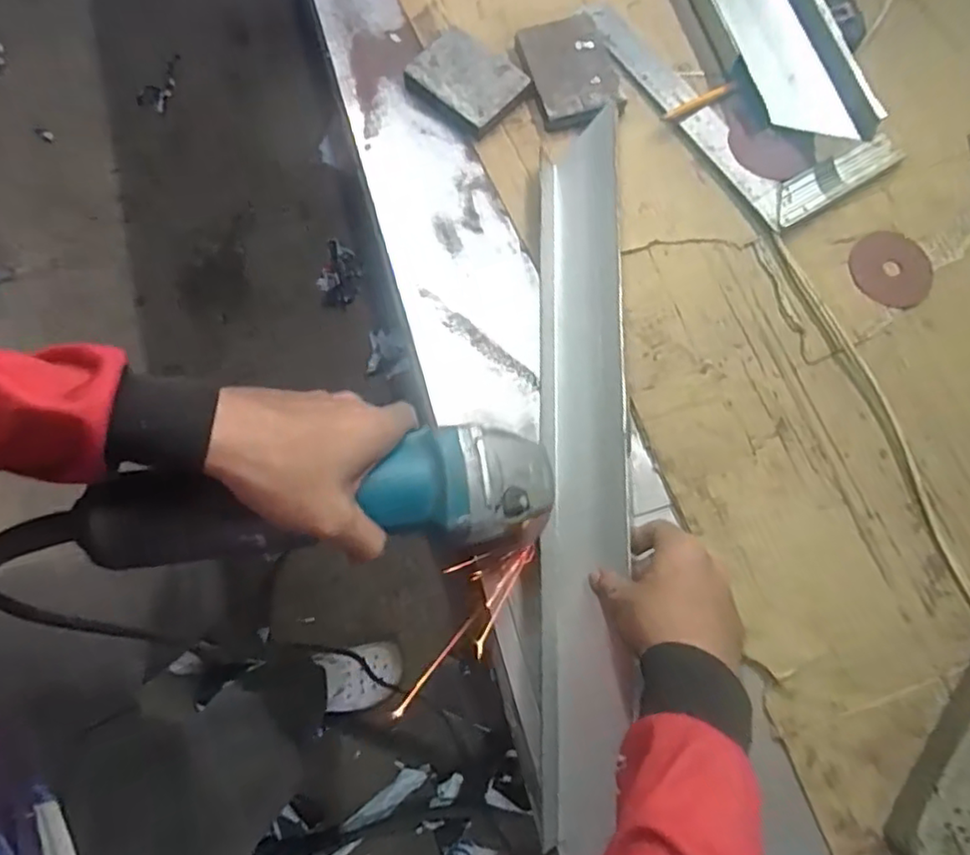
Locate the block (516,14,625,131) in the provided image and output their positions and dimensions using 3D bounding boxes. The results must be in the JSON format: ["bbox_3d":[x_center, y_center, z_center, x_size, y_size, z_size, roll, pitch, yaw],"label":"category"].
[{"bbox_3d":[0.080,-0.329,0.580,0.077,0.020,0.110,-18,76,-5],"label":"block"}]

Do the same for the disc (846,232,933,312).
[{"bbox_3d":[0.353,-0.136,0.542,0.071,0.004,0.070,1,77,-3],"label":"disc"}]

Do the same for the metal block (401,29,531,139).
[{"bbox_3d":[-0.017,-0.319,0.577,0.099,0.023,0.069,39,78,10],"label":"metal block"}]

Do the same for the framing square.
[{"bbox_3d":[0.230,-0.315,0.581,0.142,0.013,0.287,-36,78,-9],"label":"framing square"}]

